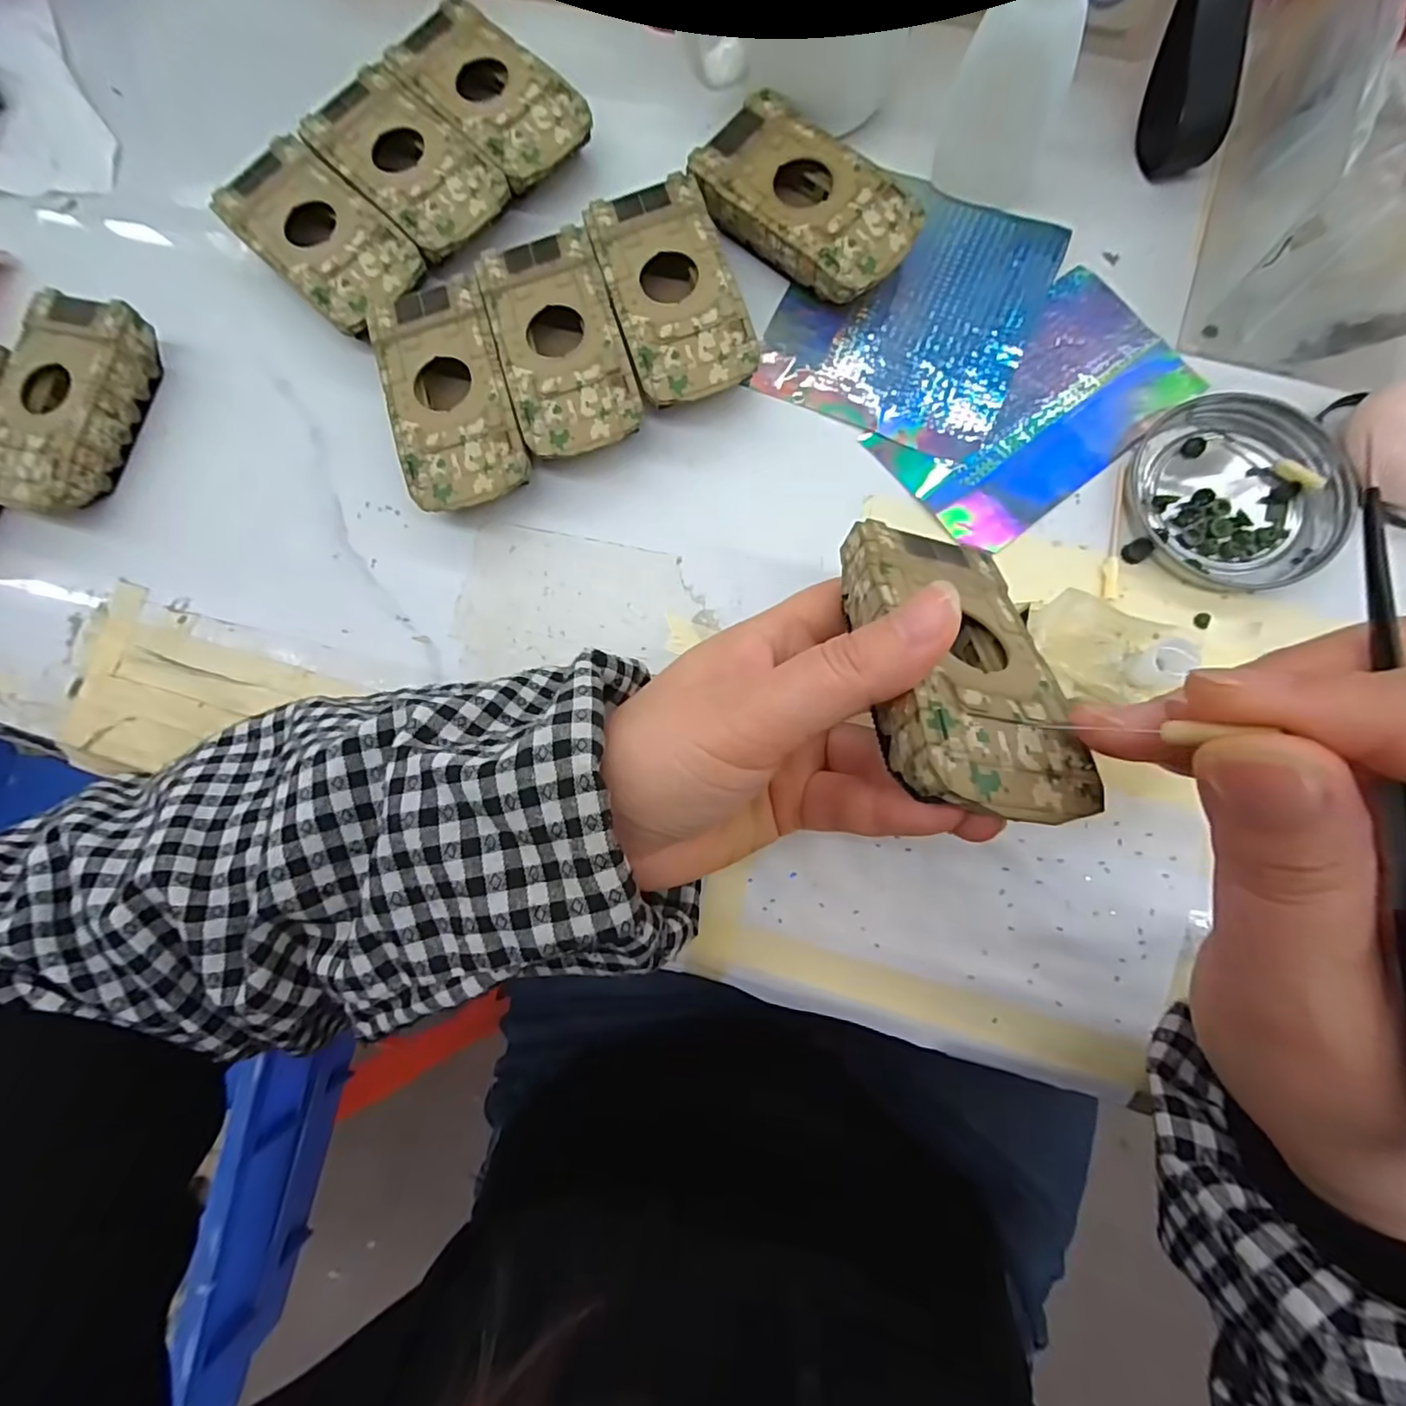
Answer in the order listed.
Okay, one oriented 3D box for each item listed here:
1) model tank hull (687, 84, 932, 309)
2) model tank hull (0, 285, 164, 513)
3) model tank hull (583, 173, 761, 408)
[{"bbox_3d":[0.045,-0.212,0.256,0.094,0.025,0.054,40,86,9],"label":"model tank hull"},{"bbox_3d":[-0.285,-0.132,0.265,0.048,0.022,0.096,15,83,7],"label":"model tank hull"},{"bbox_3d":[-0.012,-0.171,0.253,0.049,0.023,0.096,-18,81,2],"label":"model tank hull"}]

